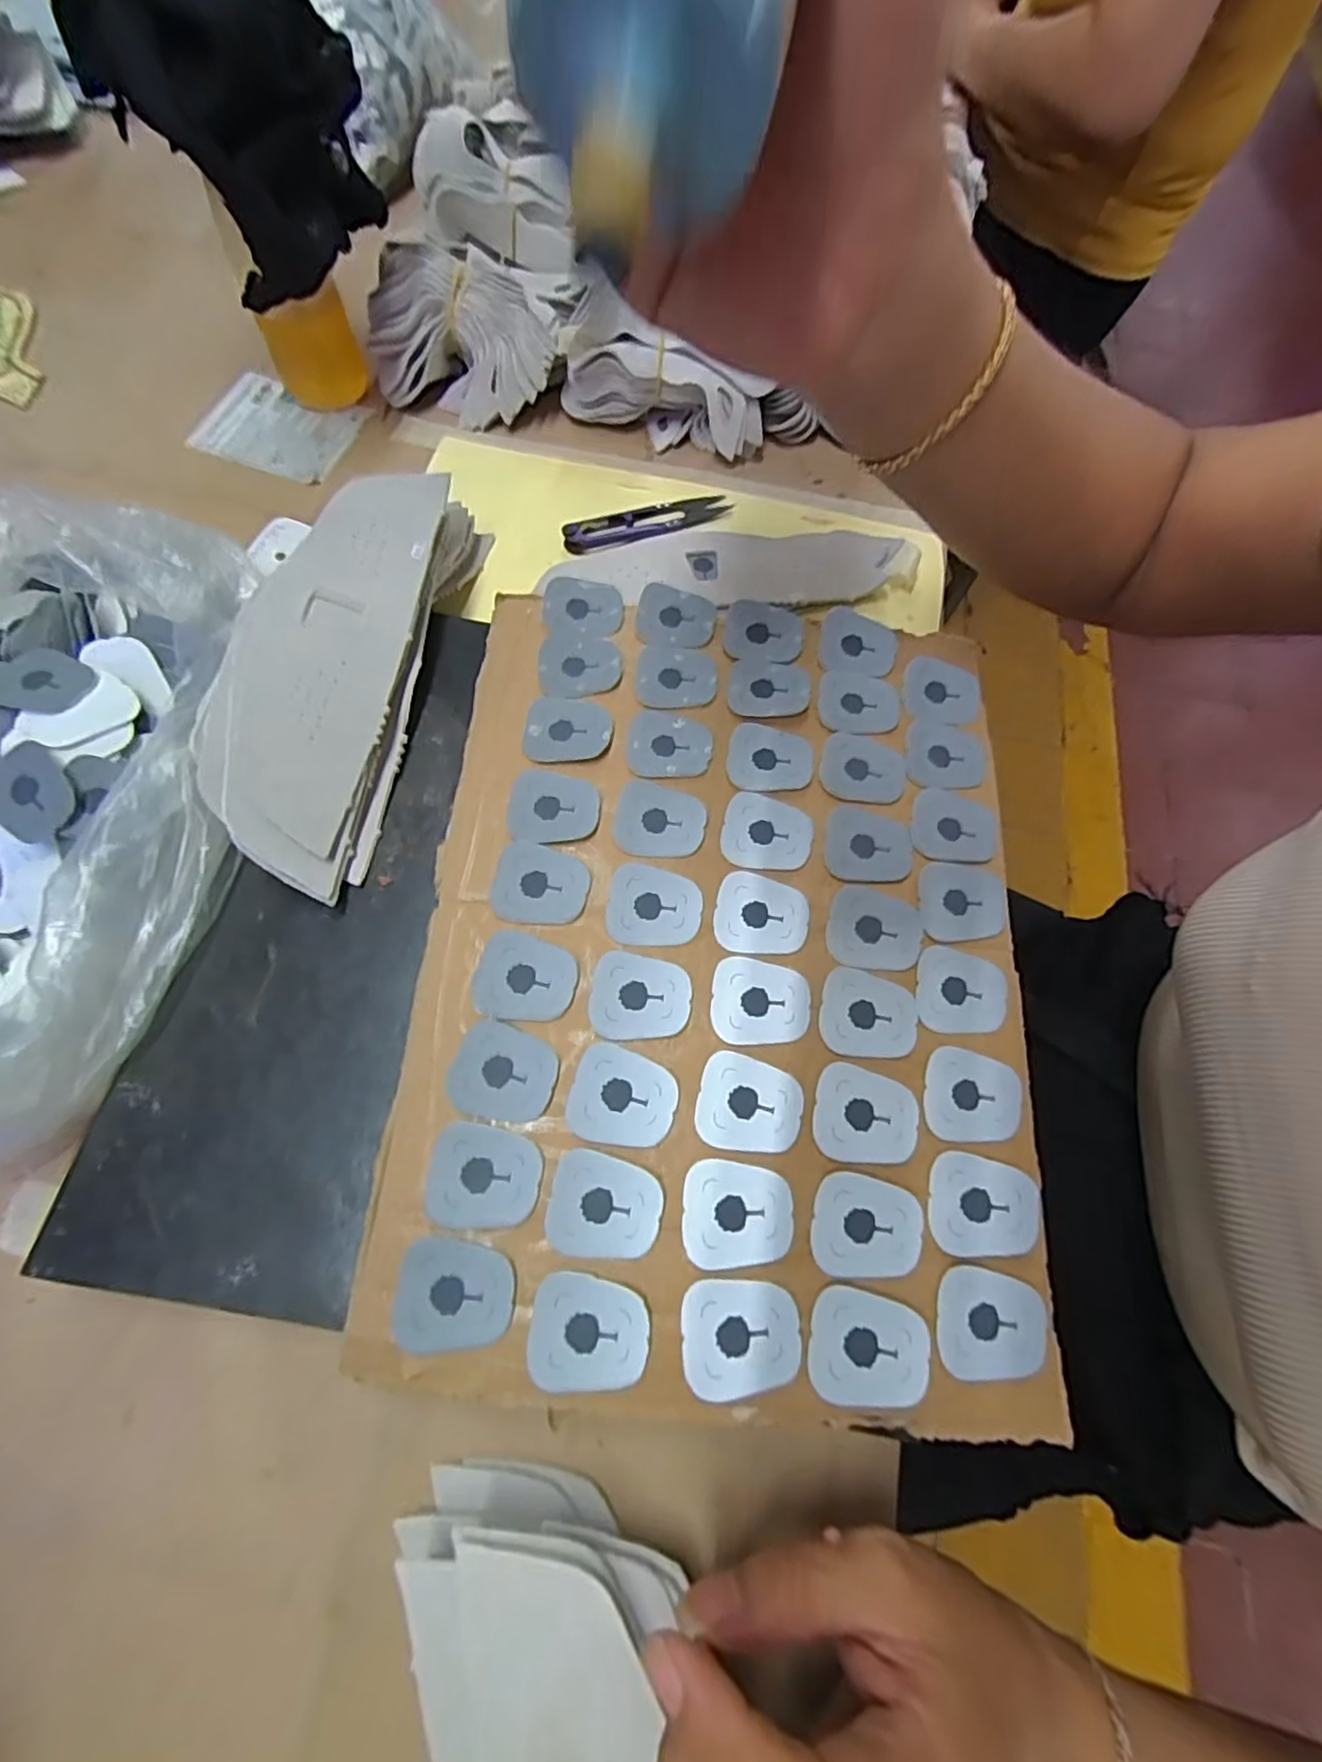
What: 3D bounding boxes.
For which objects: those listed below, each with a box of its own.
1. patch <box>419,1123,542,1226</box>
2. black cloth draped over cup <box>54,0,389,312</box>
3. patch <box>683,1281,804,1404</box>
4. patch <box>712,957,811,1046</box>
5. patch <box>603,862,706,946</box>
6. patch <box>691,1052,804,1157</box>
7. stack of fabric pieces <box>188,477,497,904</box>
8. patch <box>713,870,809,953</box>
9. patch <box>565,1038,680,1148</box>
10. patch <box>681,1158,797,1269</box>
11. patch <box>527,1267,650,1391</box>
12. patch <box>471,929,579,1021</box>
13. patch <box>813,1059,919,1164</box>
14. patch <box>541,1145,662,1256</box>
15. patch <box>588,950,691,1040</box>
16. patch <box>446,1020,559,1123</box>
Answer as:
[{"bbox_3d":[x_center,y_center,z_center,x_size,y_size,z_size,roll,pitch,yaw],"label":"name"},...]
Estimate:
[{"bbox_3d":[-0.063,0.104,0.224,0.039,0.004,0.032,11,68,1],"label":"patch"},{"bbox_3d":[-0.195,-0.352,0.297,0.107,0.097,0.098,-25,72,-13],"label":"black cloth draped over cup"},{"bbox_3d":[0.027,0.151,0.213,0.038,0.004,0.032,-2,69,-5],"label":"patch"},{"bbox_3d":[0.039,0.048,0.251,0.038,0.004,0.032,8,68,0],"label":"patch"},{"bbox_3d":[-0.003,0.010,0.264,0.038,0.004,0.032,7,74,-1],"label":"patch"},{"bbox_3d":[0.033,0.083,0.237,0.038,0.004,0.033,11,68,1],"label":"patch"},{"bbox_3d":[-0.143,-0.108,0.283,0.069,0.031,0.226,9,70,1],"label":"stack of fabric pieces"},{"bbox_3d":[0.042,0.014,0.265,0.038,0.004,0.033,10,68,0],"label":"patch"},{"bbox_3d":[-0.014,0.080,0.236,0.038,0.004,0.033,14,68,3],"label":"patch"},{"bbox_3d":[0.027,0.117,0.224,0.038,0.004,0.033,3,68,-2],"label":"patch"},{"bbox_3d":[-0.024,0.148,0.208,0.038,0.004,0.032,7,68,-1],"label":"patch"},{"bbox_3d":[-0.053,0.037,0.250,0.038,0.004,0.033,8,68,-1],"label":"patch"},{"bbox_3d":[0.077,0.087,0.237,0.038,0.004,0.033,10,68,0],"label":"patch"},{"bbox_3d":[-0.020,0.113,0.221,0.038,0.004,0.032,12,68,1],"label":"patch"},{"bbox_3d":[-0.008,0.045,0.250,0.038,0.004,0.033,8,68,-1],"label":"patch"},{"bbox_3d":[-0.059,0.071,0.237,0.038,0.004,0.033,16,68,3],"label":"patch"}]

